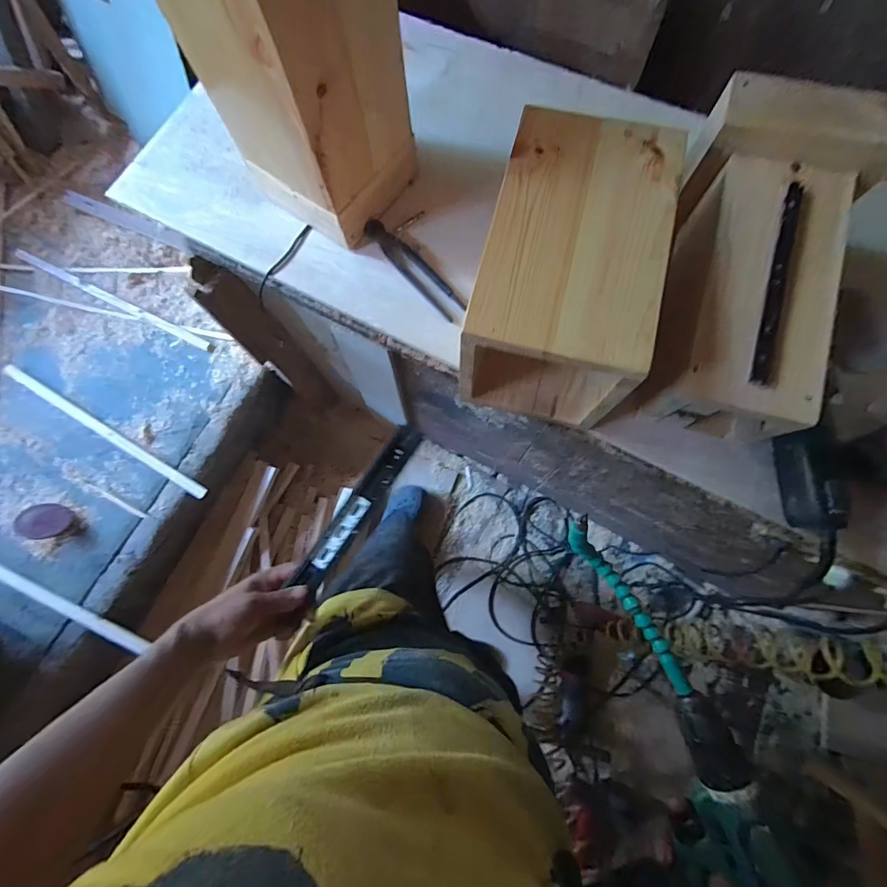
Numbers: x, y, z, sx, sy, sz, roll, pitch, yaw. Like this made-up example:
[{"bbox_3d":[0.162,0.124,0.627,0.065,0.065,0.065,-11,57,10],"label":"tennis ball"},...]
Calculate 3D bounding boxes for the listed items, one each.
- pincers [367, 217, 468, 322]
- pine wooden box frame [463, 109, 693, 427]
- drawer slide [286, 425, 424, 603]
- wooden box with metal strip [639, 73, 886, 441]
[{"bbox_3d":[-0.050,-0.284,0.661,0.038,0.018,0.225,-39,79,-9],"label":"pincers"},{"bbox_3d":[0.147,-0.208,0.525,0.184,0.197,0.298,14,76,3],"label":"pine wooden box frame"},{"bbox_3d":[-0.097,0.074,0.472,0.031,0.013,0.220,33,82,8],"label":"drawer slide"},{"bbox_3d":[0.380,-0.213,0.511,0.201,0.136,0.391,15,88,4],"label":"wooden box with metal strip"}]

